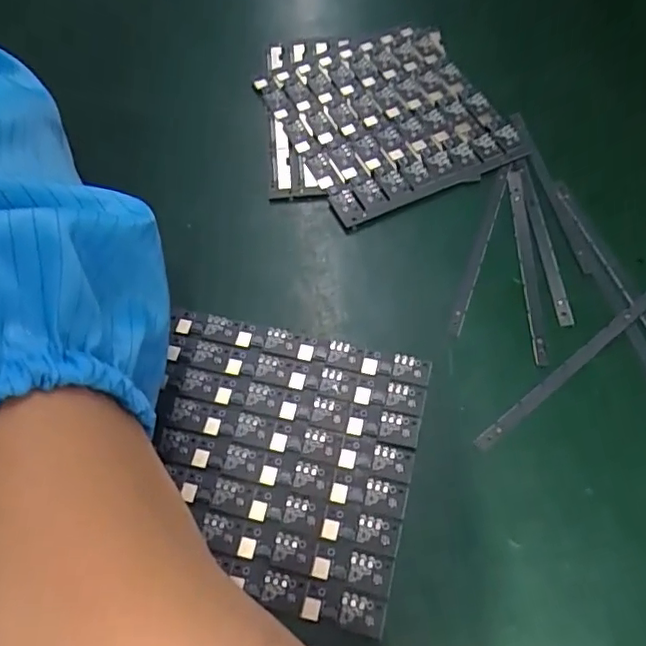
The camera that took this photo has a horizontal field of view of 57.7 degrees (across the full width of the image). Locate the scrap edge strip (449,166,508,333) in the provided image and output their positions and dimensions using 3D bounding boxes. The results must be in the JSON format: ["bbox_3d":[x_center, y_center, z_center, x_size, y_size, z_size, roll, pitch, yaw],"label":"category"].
[{"bbox_3d":[0.066,-0.033,0.245,0.006,0.004,0.089,18,64,11],"label":"scrap edge strip"}]

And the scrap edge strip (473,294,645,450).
[{"bbox_3d":[0.092,0.015,0.216,0.094,0.004,0.005,-36,67,-15],"label":"scrap edge strip"}]

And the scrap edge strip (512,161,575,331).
[{"bbox_3d":[0.092,-0.037,0.245,0.007,0.004,0.083,-4,63,0],"label":"scrap edge strip"}]

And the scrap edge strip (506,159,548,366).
[{"bbox_3d":[0.084,-0.028,0.242,0.007,0.005,0.098,1,63,3],"label":"scrap edge strip"}]

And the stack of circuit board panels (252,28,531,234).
[{"bbox_3d":[0.023,-0.102,0.282,0.108,0.014,0.114,-22,64,-9],"label":"stack of circuit board panels"}]

